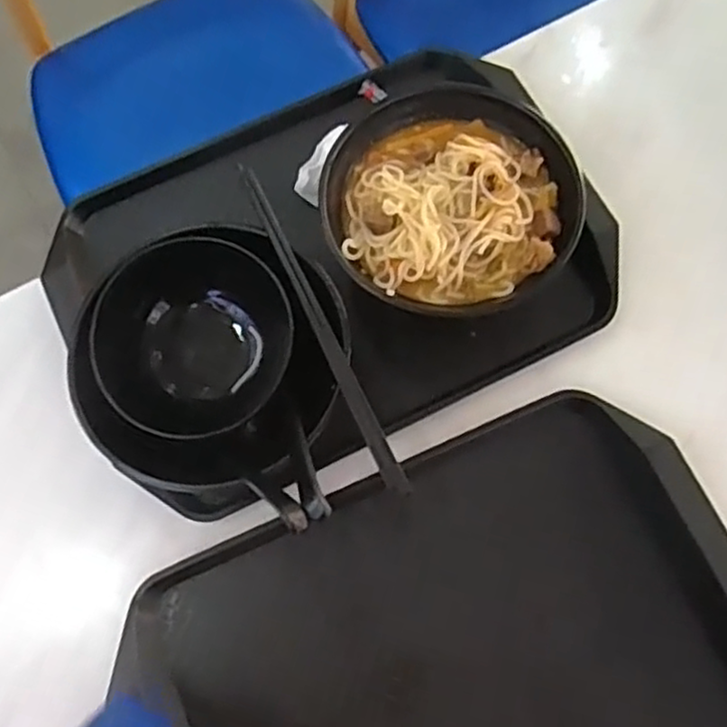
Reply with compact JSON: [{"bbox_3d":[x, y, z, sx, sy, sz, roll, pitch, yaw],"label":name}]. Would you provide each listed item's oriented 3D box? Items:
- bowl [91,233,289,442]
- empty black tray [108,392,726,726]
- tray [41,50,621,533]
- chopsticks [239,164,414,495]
[{"bbox_3d":[-0.123,-0.019,0.511,0.127,0.051,0.135,1,71,-2],"label":"bowl"},{"bbox_3d":[0.072,0.215,0.484,0.400,0.024,0.295,-24,74,-6],"label":"empty black tray"},{"bbox_3d":[-0.019,-0.077,0.544,0.420,0.083,0.326,-27,74,-7],"label":"tray"},{"bbox_3d":[-0.031,-0.027,0.497,0.014,0.017,0.257,-24,74,-10],"label":"chopsticks"}]

